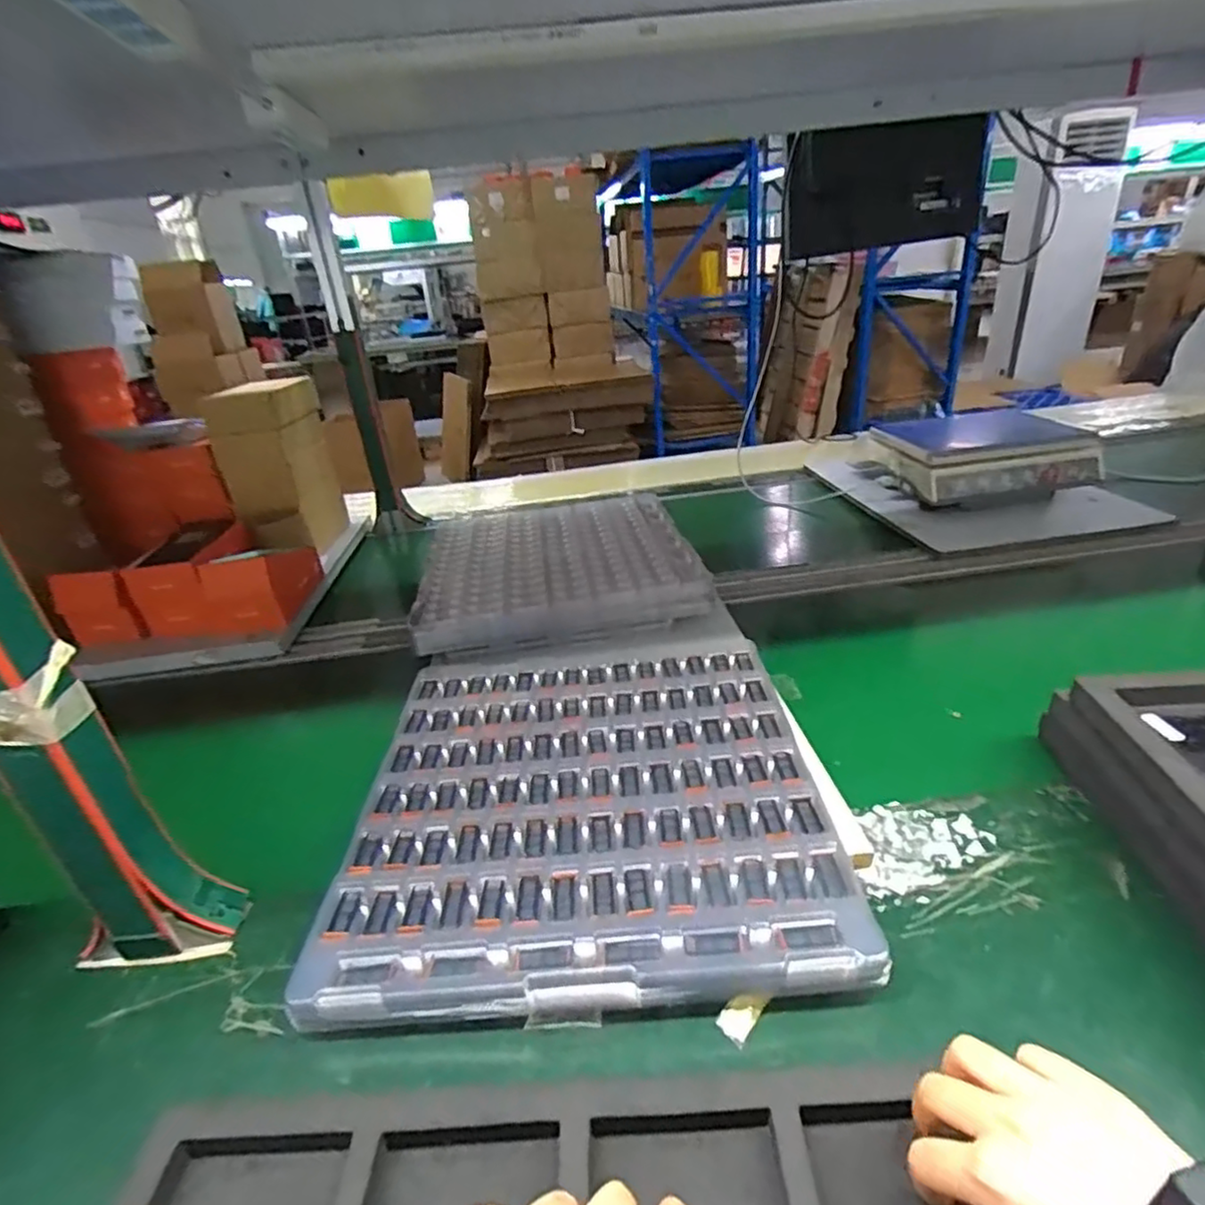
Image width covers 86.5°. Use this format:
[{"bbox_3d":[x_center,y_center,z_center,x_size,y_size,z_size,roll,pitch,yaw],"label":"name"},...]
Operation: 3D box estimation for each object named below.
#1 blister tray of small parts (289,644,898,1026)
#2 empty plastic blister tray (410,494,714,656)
[{"bbox_3d":[-0.013,0.157,0.601,0.386,0.027,0.432,-5,28,2],"label":"blister tray of small parts"},{"bbox_3d":[-0.067,-0.065,0.949,0.380,0.042,0.391,-9,28,-3],"label":"empty plastic blister tray"}]

